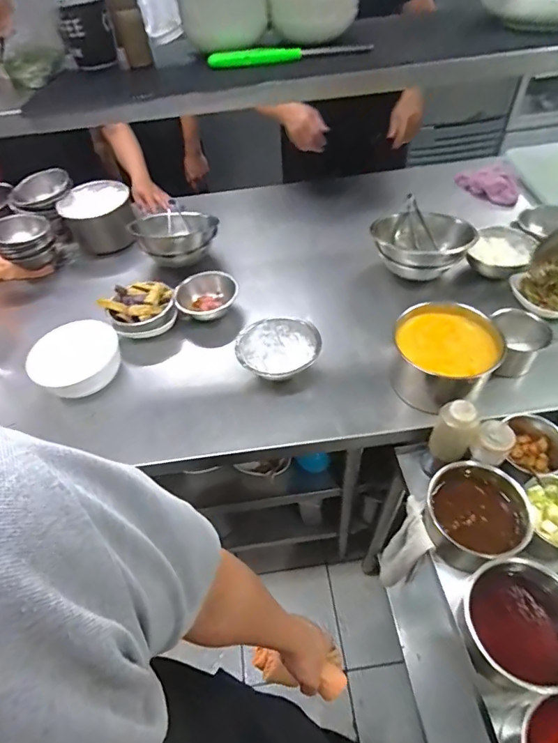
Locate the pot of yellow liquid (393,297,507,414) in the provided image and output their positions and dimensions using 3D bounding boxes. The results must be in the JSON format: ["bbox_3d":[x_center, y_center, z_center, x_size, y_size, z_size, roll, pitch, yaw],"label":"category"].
[{"bbox_3d":[0.314,-0.022,0.834,0.188,0.160,0.193,7,52,10],"label":"pot of yellow liquid"}]

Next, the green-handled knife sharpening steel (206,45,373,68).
[{"bbox_3d":[0.018,-0.516,0.701,0.263,0.023,0.022,-8,51,-2],"label":"green-handled knife sharpening steel"}]

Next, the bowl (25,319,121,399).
[{"bbox_3d":[-0.431,-0.021,0.924,0.160,0.087,0.178,26,58,22],"label":"bowl"}]

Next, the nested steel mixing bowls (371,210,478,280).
[{"bbox_3d":[0.348,-0.306,1.081,0.214,0.123,0.214,-2,51,3],"label":"nested steel mixing bowls"}]

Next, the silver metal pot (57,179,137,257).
[{"bbox_3d":[-0.523,-0.453,1.273,0.189,0.133,0.194,-2,51,3],"label":"silver metal pot"}]

